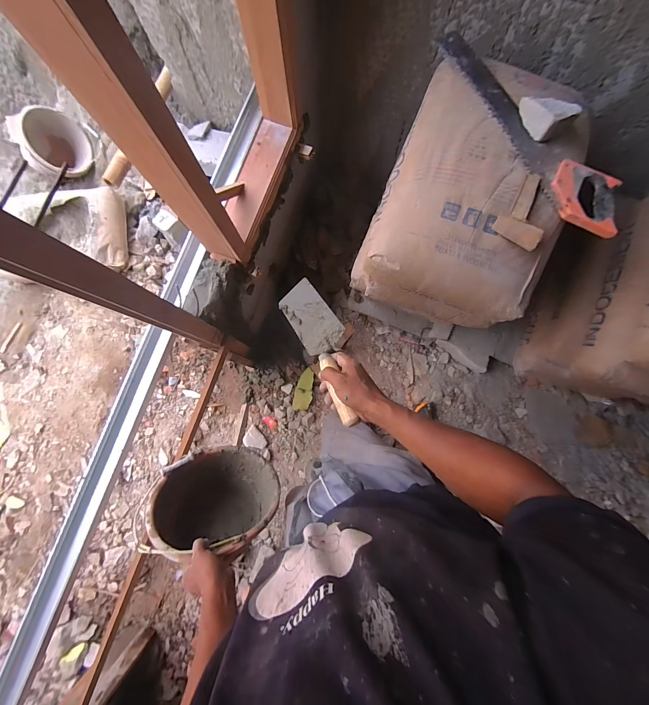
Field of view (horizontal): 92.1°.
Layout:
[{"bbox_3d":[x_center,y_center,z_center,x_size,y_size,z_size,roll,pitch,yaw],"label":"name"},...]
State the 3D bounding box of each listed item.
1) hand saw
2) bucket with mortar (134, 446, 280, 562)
[{"bbox_3d":[0.429,-0.477,0.664,0.117,0.032,0.566,-33,84,-4],"label":"hand saw"},{"bbox_3d":[-0.277,0.409,0.804,0.287,0.262,0.230,12,126,-11],"label":"bucket with mortar"}]

